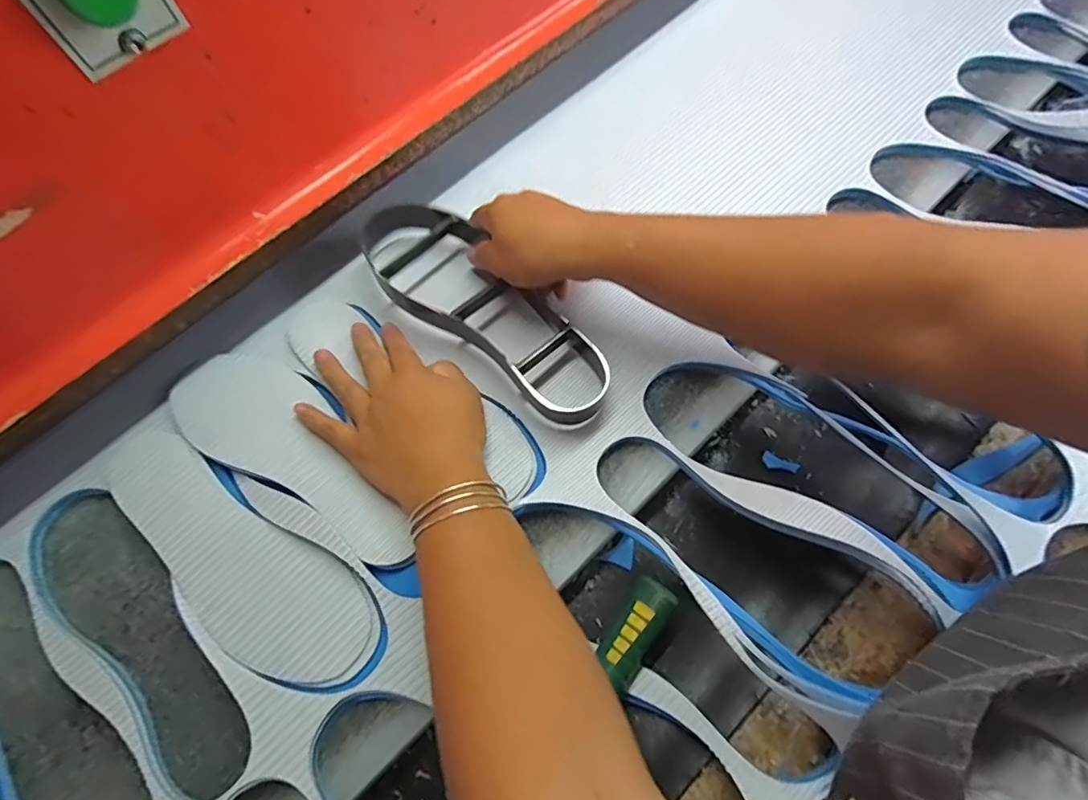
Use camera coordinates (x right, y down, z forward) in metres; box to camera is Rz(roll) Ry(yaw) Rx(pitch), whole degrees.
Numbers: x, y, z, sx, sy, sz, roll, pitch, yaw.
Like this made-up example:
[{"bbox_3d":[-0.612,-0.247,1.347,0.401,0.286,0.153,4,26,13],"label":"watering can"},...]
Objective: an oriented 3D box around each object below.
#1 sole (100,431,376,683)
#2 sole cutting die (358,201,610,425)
[{"bbox_3d":[-0.223,0.107,0.378,0.233,0.009,0.081,33,74,6],"label":"sole"},{"bbox_3d":[-0.049,-0.071,0.433,0.086,0.050,0.243,-43,71,-13],"label":"sole cutting die"}]

